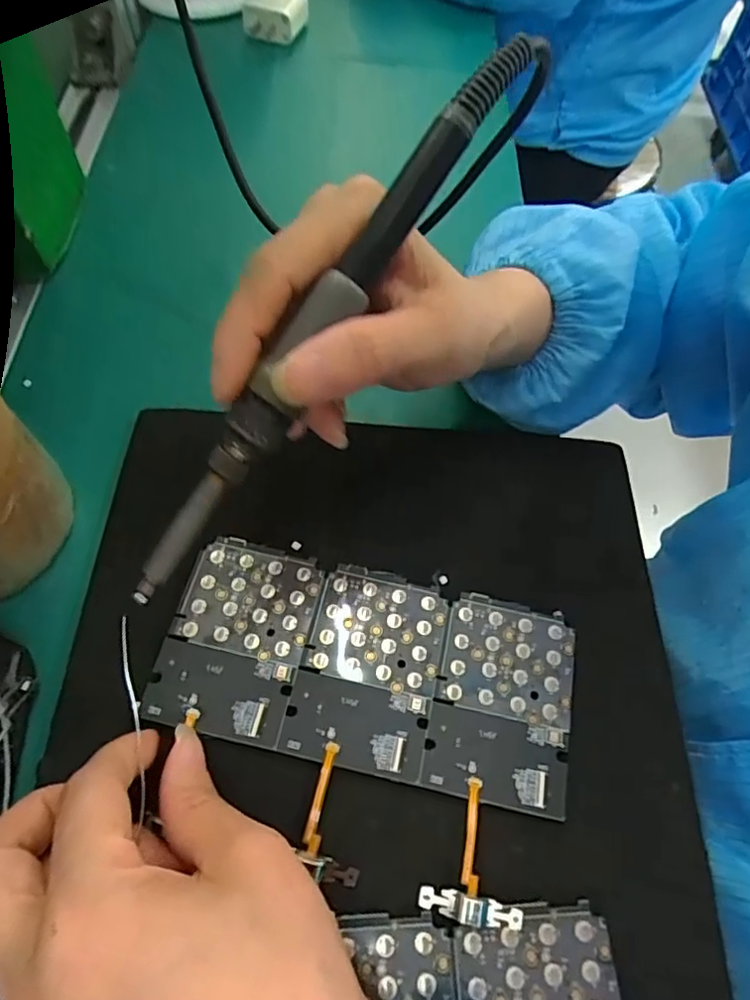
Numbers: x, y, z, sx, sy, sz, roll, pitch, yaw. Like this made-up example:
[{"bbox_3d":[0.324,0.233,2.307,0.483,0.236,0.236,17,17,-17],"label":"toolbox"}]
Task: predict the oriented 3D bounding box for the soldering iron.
[{"bbox_3d":[-0.015,-0.054,0.186,0.016,0.021,0.213,40,98,18],"label":"soldering iron"}]

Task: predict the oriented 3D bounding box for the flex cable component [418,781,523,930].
[{"bbox_3d":[0.036,0.125,0.212,0.035,0.005,0.045,9,62,3],"label":"flex cable component"}]

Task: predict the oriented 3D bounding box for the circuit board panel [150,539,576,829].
[{"bbox_3d":[-0.002,0.068,0.243,0.163,0.009,0.078,11,62,5],"label":"circuit board panel"}]

